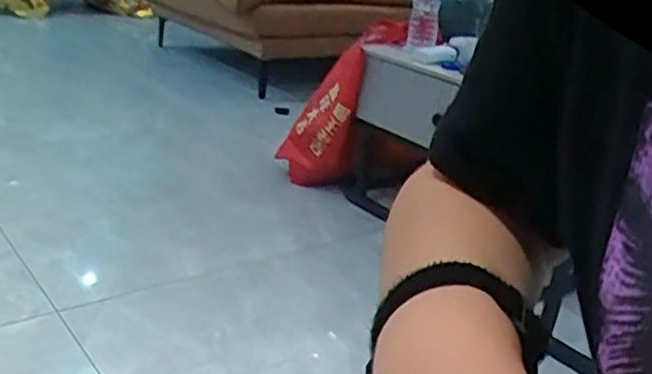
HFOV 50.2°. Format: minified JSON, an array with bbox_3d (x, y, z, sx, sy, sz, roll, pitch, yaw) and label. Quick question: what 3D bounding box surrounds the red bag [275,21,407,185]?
[{"bbox_3d":[0.033,-0.184,1.587,0.135,0.429,0.152,24,18,-15],"label":"red bag"}]

